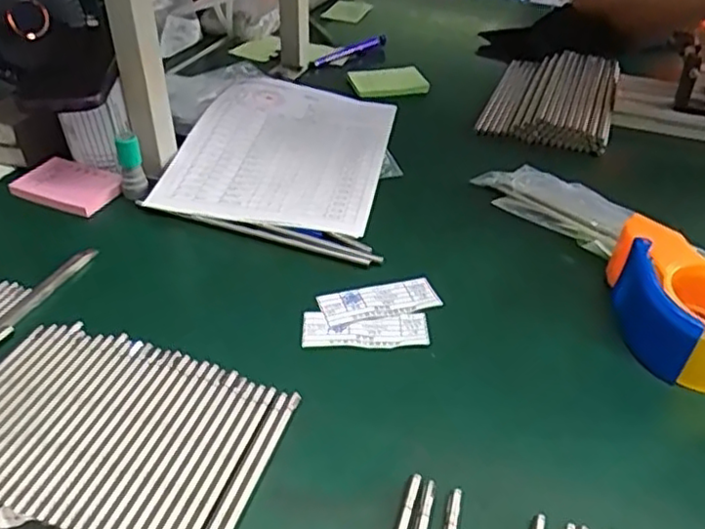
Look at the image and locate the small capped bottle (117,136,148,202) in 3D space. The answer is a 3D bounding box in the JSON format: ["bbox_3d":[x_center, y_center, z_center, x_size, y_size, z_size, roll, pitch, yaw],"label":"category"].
[{"bbox_3d":[-0.218,-0.093,0.666,0.024,0.072,0.019,-11,39,-15],"label":"small capped bottle"}]

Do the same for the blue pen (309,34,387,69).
[{"bbox_3d":[-0.004,-0.313,0.982,0.143,0.015,0.013,-29,46,-33],"label":"blue pen"}]

